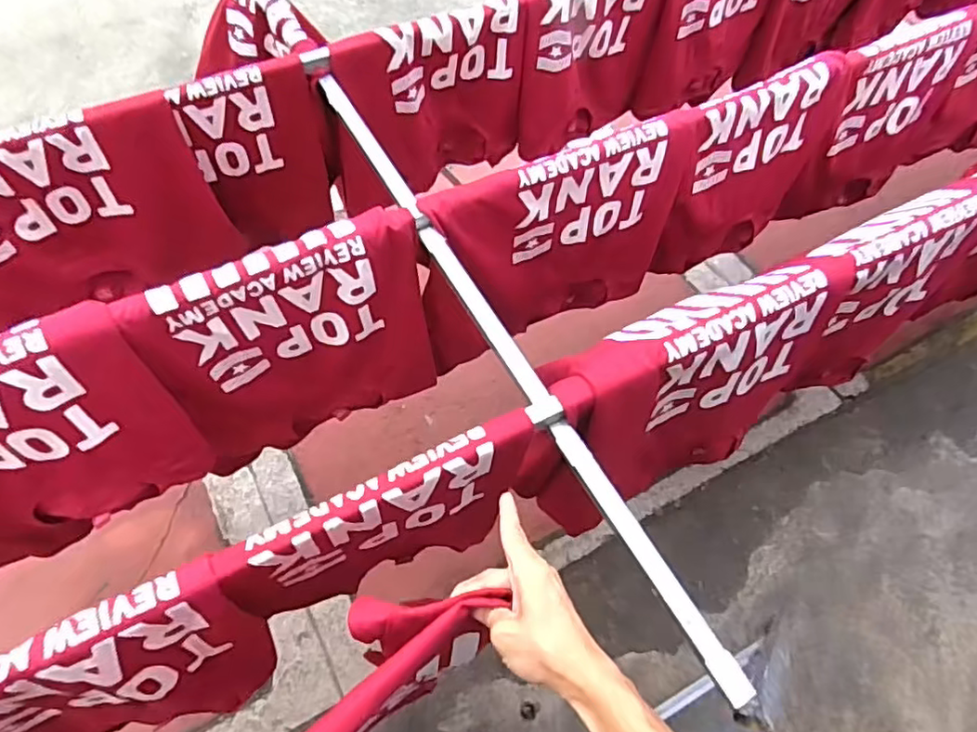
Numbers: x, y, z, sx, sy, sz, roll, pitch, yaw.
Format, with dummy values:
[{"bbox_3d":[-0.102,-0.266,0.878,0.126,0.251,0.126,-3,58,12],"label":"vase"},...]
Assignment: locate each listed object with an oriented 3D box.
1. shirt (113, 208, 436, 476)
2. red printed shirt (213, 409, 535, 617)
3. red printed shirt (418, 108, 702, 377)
[{"bbox_3d":[-0.250,-0.022,0.845,0.341,0.365,0.092,-21,70,-14],"label":"shirt"},{"bbox_3d":[-0.099,0.182,0.699,0.296,0.317,0.042,-24,71,-15],"label":"red printed shirt"},{"bbox_3d":[0.104,-0.177,0.940,0.432,0.330,0.088,-24,71,-15],"label":"red printed shirt"}]

